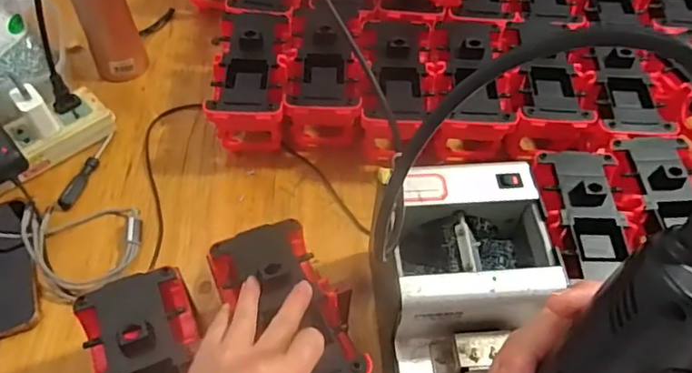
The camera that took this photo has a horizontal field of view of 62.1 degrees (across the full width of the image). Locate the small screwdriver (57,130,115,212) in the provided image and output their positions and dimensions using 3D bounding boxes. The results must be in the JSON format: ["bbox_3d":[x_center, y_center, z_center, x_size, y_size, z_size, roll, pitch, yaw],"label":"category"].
[{"bbox_3d":[-0.285,-0.019,0.635,0.019,0.010,0.106,15,57,10],"label":"small screwdriver"}]

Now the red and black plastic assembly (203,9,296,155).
[{"bbox_3d":[-0.102,-0.115,0.654,0.078,0.097,0.161,-1,56,-1],"label":"red and black plastic assembly"}]

